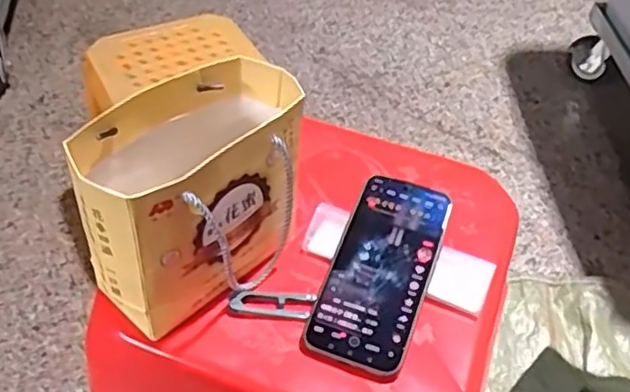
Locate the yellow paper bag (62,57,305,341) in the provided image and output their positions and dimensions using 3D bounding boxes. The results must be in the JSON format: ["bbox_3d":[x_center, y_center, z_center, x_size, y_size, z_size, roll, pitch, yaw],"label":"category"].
[{"bbox_3d":[-0.085,0.000,0.492,0.088,0.149,0.171,36,53,27],"label":"yellow paper bag"}]

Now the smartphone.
[{"bbox_3d":[0.053,0.056,0.520,0.075,0.009,0.159,17,62,15],"label":"smartphone"}]

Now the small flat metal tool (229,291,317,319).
[{"bbox_3d":[-0.033,0.084,0.512,0.064,0.004,0.021,4,61,-4],"label":"small flat metal tool"}]

